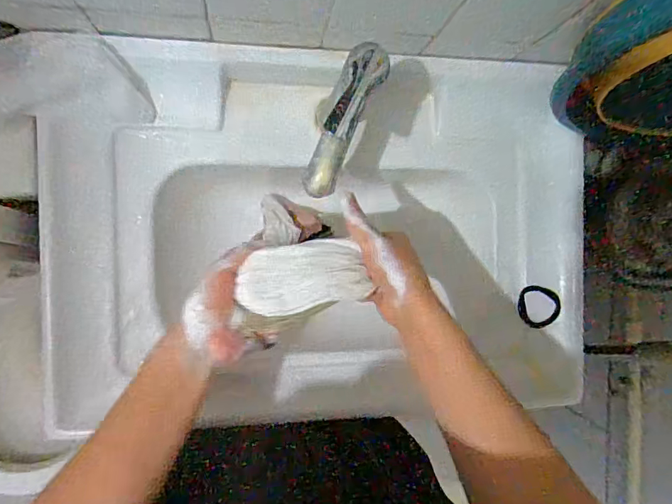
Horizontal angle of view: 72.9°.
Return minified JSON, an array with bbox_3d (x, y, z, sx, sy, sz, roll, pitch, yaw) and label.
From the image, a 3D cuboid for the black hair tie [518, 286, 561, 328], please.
[{"bbox_3d":[0.246,0.066,0.551,0.047,0.004,0.051,1,94,17],"label":"black hair tie"}]

